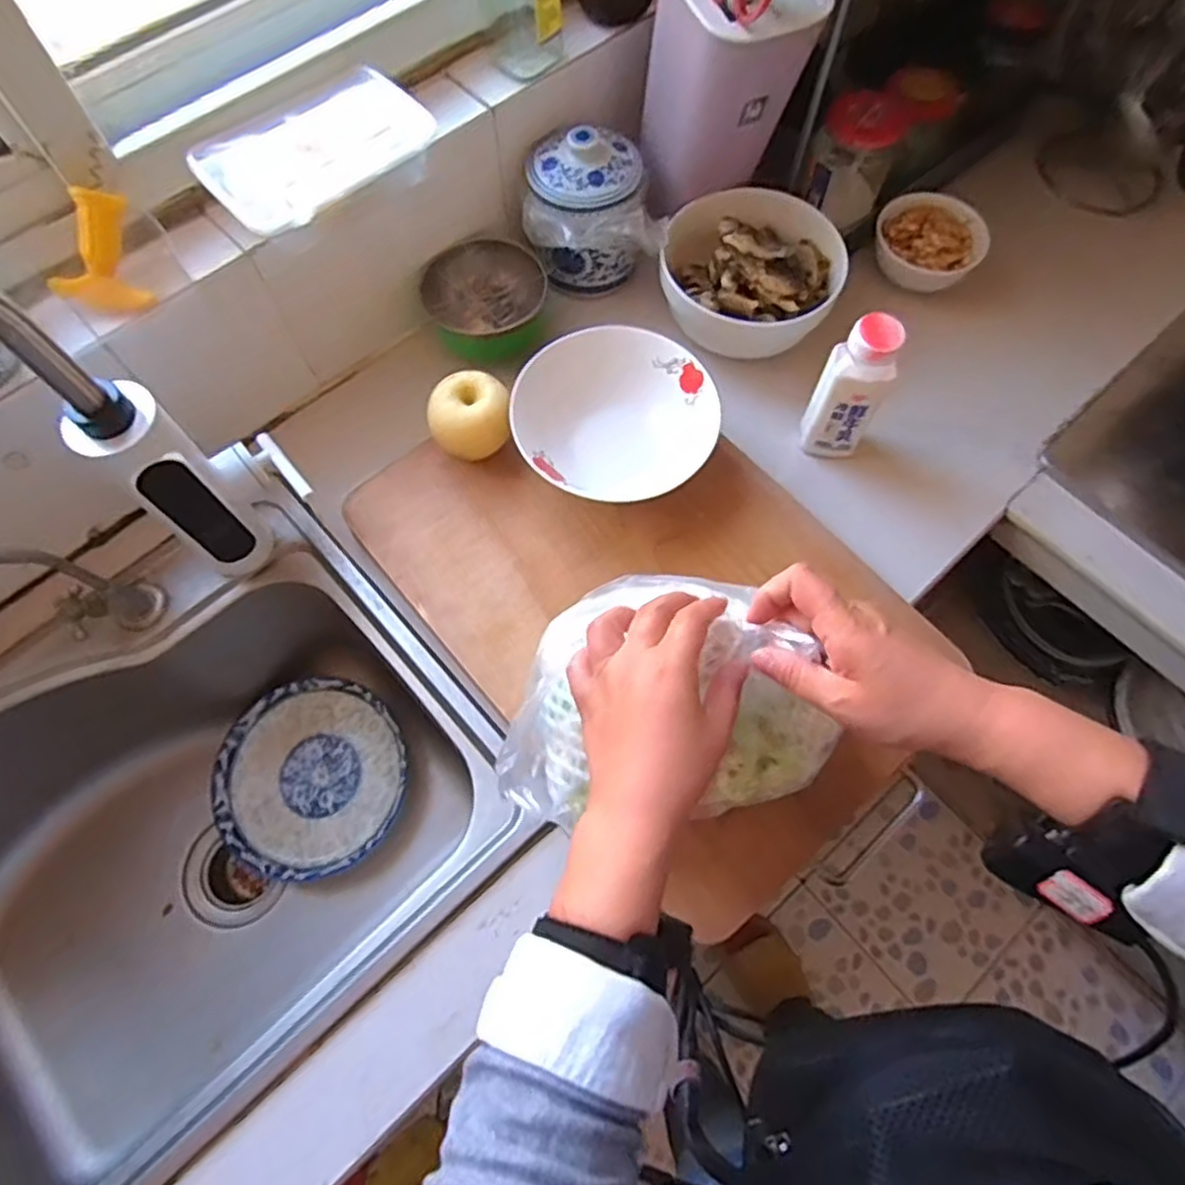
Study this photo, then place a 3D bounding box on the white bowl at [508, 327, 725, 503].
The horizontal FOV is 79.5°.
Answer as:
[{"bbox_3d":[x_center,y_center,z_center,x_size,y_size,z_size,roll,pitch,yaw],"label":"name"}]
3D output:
[{"bbox_3d":[0.017,-0.156,0.630,0.174,0.065,0.147,-17,69,-6],"label":"white bowl"}]

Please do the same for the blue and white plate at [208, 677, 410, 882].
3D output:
[{"bbox_3d":[-0.292,0.192,0.739,0.193,0.030,0.193,0,68,0],"label":"blue and white plate"}]

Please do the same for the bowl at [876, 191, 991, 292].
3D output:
[{"bbox_3d":[0.346,-0.358,0.746,0.106,0.055,0.106,0,68,0],"label":"bowl"}]

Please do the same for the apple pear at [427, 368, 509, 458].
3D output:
[{"bbox_3d":[-0.106,-0.148,0.626,0.070,0.065,0.066,-3,68,-1],"label":"apple pear"}]

